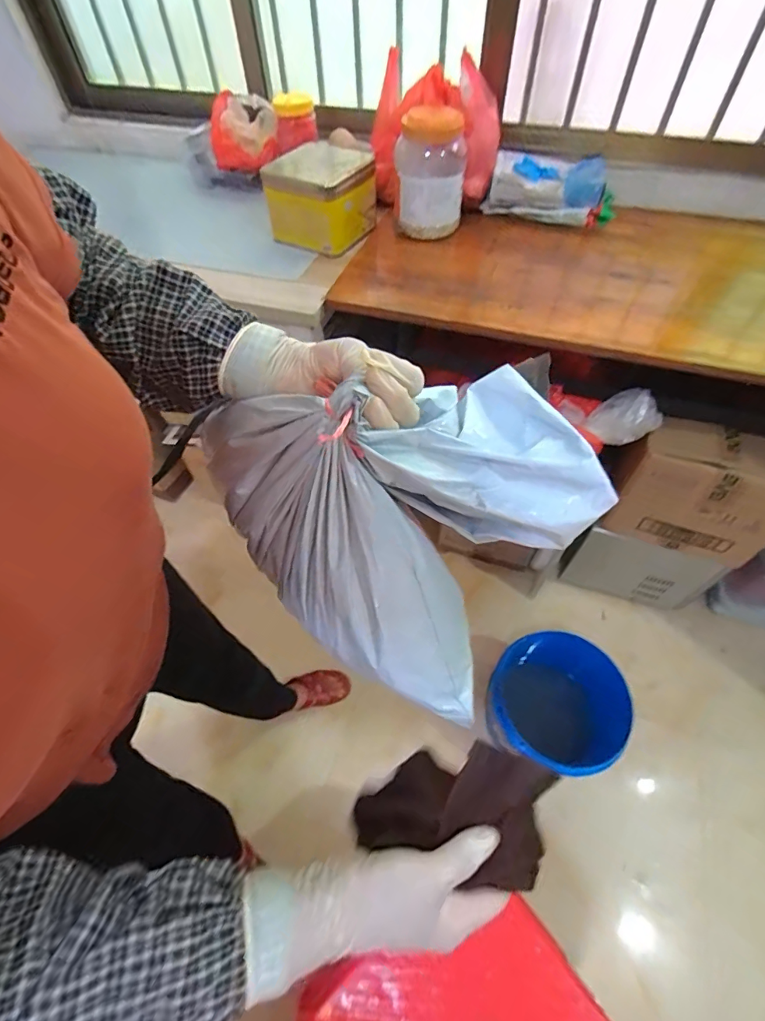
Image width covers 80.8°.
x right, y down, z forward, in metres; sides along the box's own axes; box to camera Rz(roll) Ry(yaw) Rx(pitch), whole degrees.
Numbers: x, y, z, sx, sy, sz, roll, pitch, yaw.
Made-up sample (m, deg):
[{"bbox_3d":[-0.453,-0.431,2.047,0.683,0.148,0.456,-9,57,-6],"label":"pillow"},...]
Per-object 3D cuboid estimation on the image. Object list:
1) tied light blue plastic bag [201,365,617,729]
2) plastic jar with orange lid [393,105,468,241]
[{"bbox_3d":[0.000,-0.013,0.354,0.267,0.165,0.194,34,62,24],"label":"tied light blue plastic bag"},{"bbox_3d":[0.095,-0.663,0.898,0.137,0.199,0.112,2,54,4],"label":"plastic jar with orange lid"}]

